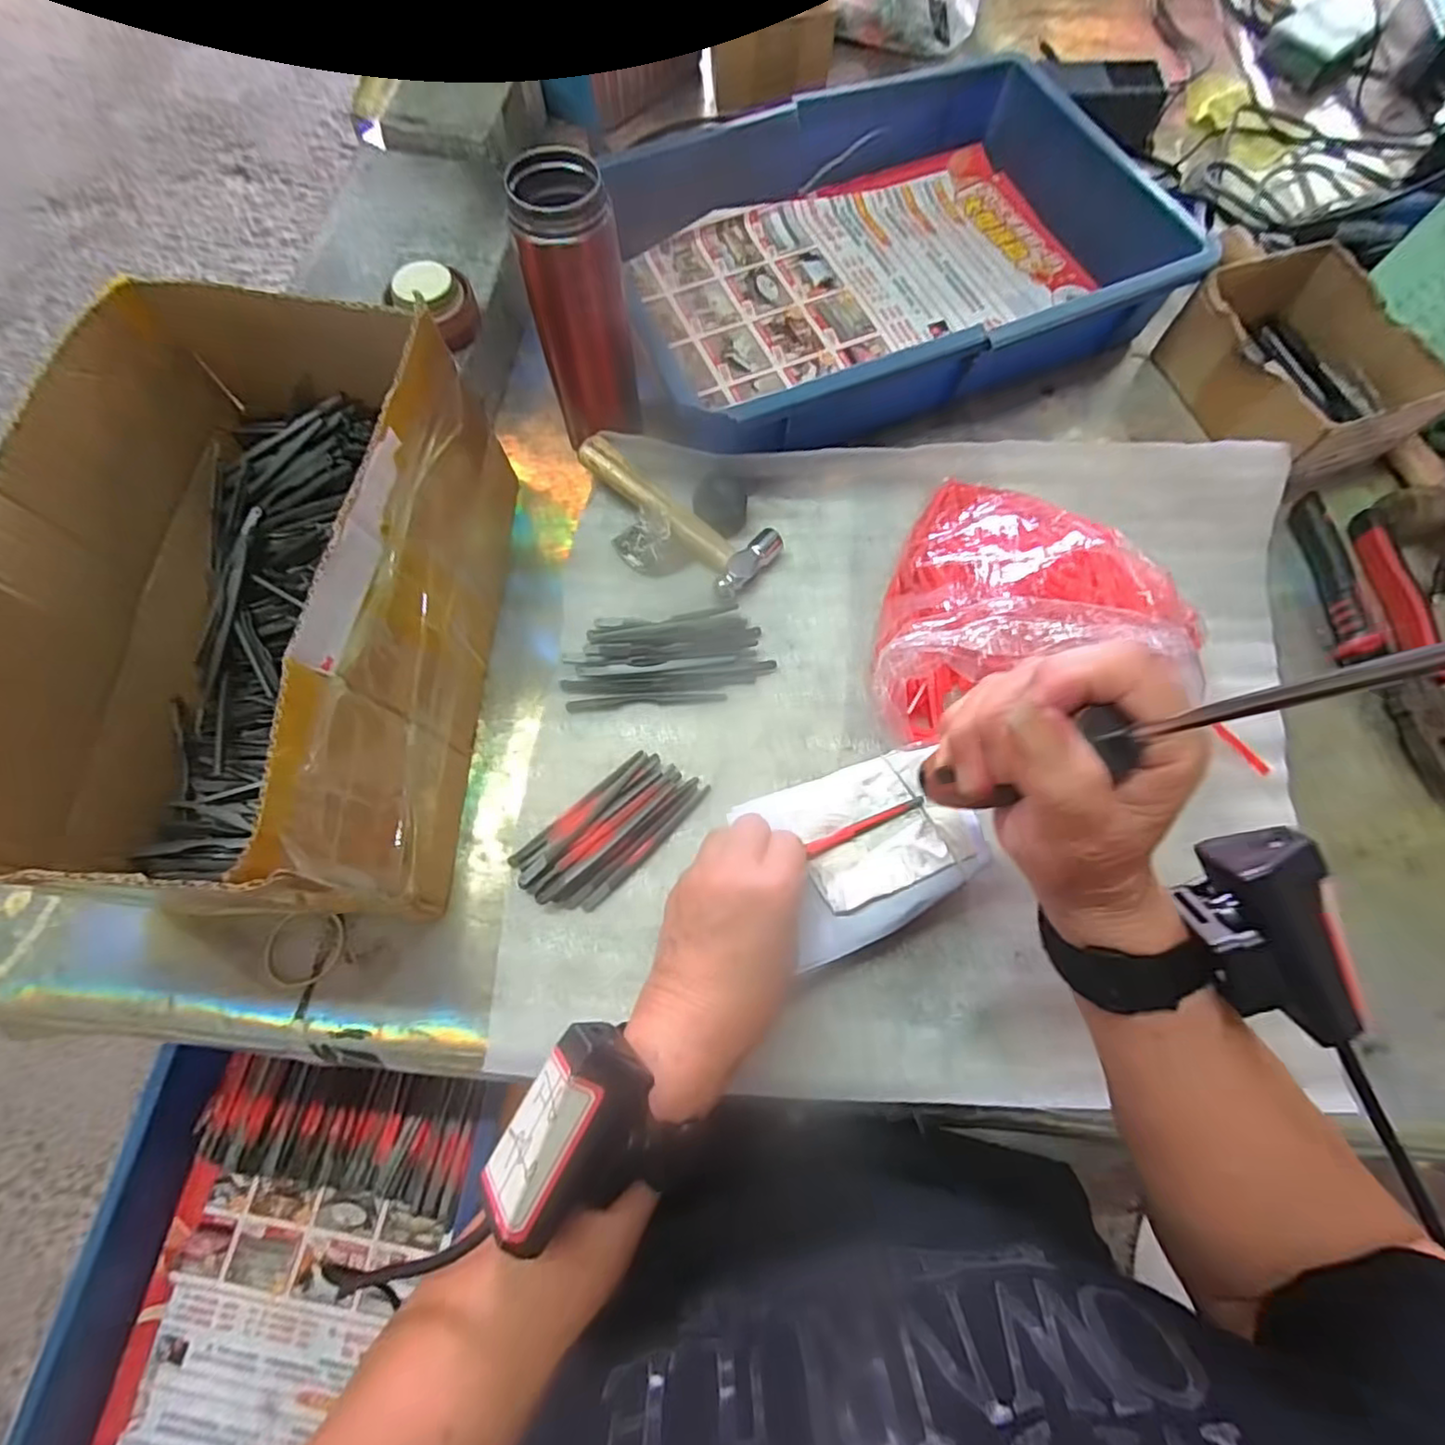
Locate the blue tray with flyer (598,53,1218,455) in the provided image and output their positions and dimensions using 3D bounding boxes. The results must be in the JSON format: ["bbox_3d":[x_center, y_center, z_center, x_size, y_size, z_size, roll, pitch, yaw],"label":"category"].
[{"bbox_3d":[0.131,-0.387,0.531,0.423,0.072,0.315,-17,71,-8],"label":"blue tray with flyer"}]

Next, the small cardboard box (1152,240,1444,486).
[{"bbox_3d":[0.439,-0.277,0.502,0.127,0.065,0.174,-15,71,-7],"label":"small cardboard box"}]

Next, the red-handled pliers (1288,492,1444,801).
[{"bbox_3d":[0.451,-0.057,0.439,0.058,0.025,0.218,-4,70,-3],"label":"red-handled pliers"}]

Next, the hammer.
[{"bbox_3d":[-0.030,-0.157,0.462,0.059,0.027,0.152,-42,76,-16],"label":"hammer"}]

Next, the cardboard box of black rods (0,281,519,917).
[{"bbox_3d":[-0.251,-0.064,0.362,0.192,0.145,0.304,2,69,-1],"label":"cardboard box of black rods"}]

